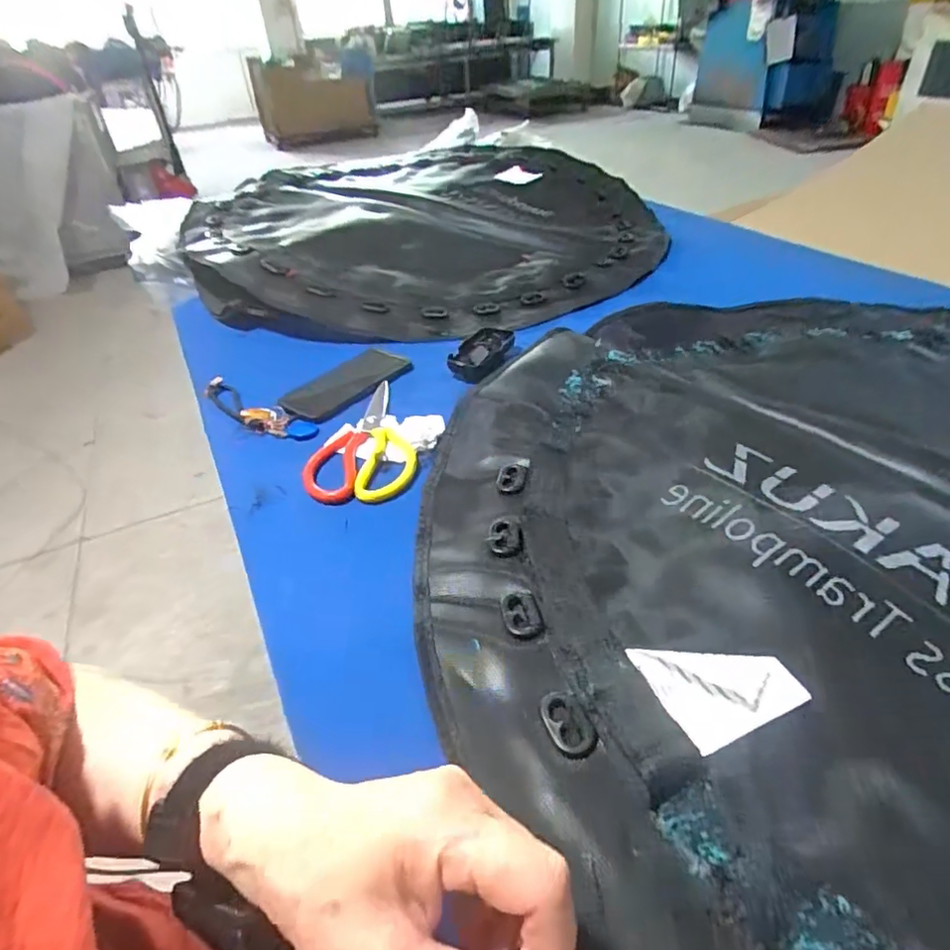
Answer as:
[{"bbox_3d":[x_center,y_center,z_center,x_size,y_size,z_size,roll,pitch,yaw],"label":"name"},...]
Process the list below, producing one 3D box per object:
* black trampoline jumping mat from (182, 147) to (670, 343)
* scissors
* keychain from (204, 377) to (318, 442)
[{"bbox_3d":[-0.081,-0.496,1.137,0.821,0.093,0.867,6,40,14],"label":"black trampoline jumping mat"},{"bbox_3d":[-0.117,-0.040,0.624,0.105,0.011,0.197,-5,39,0],"label":"scissors"},{"bbox_3d":[-0.264,-0.078,0.689,0.204,0.011,0.048,24,47,31],"label":"keychain"}]

